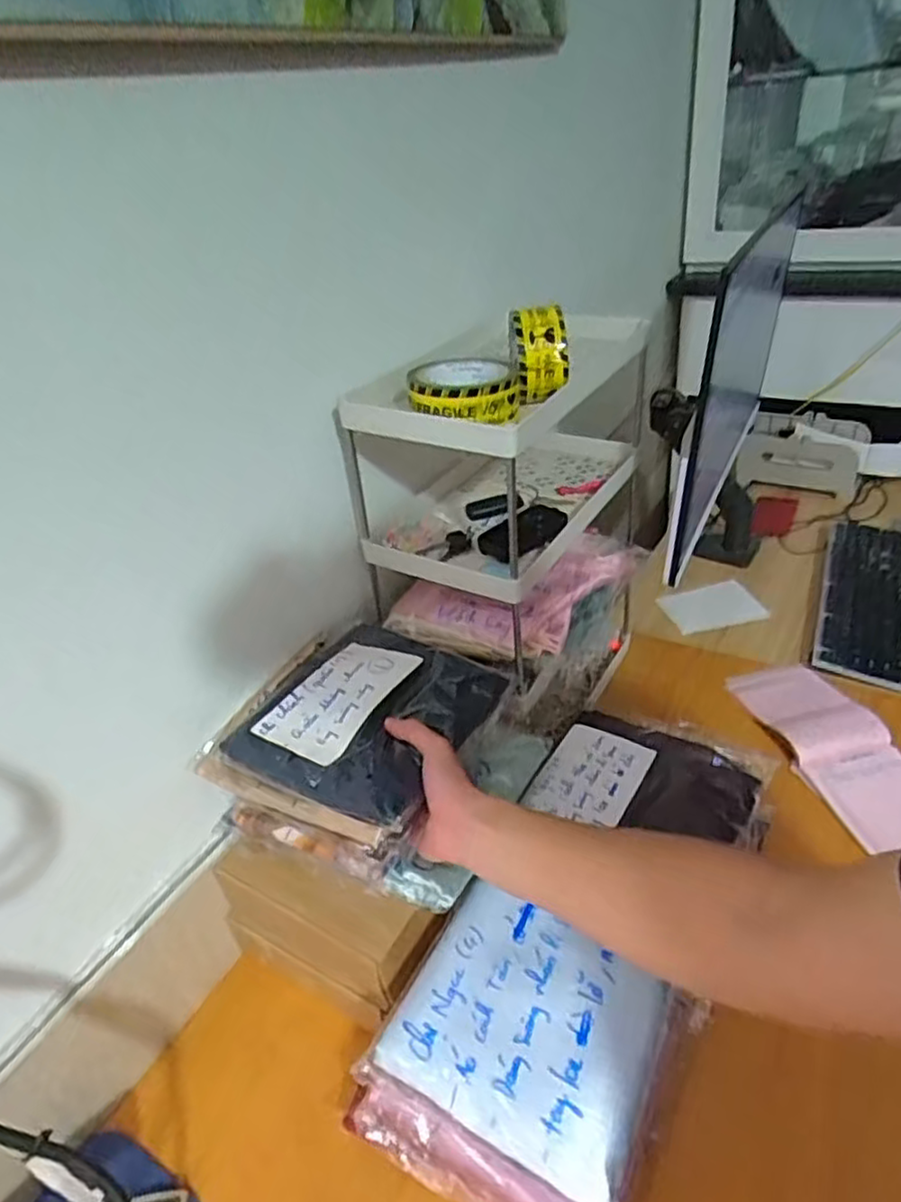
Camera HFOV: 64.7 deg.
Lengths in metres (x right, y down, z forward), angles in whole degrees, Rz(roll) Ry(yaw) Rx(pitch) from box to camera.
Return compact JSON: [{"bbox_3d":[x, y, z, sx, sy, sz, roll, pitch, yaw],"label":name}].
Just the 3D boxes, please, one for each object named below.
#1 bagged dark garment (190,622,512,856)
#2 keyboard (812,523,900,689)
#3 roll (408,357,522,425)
[{"bbox_3d":[-0.091,0.110,0.682,0.226,0.049,0.217,14,40,28],"label":"bagged dark garment"},{"bbox_3d":[0.654,-0.015,1.118,0.125,0.034,0.392,12,39,25],"label":"keyboard"},{"bbox_3d":[0.013,-0.200,0.676,0.101,0.039,0.106,-5,35,3],"label":"roll"}]

